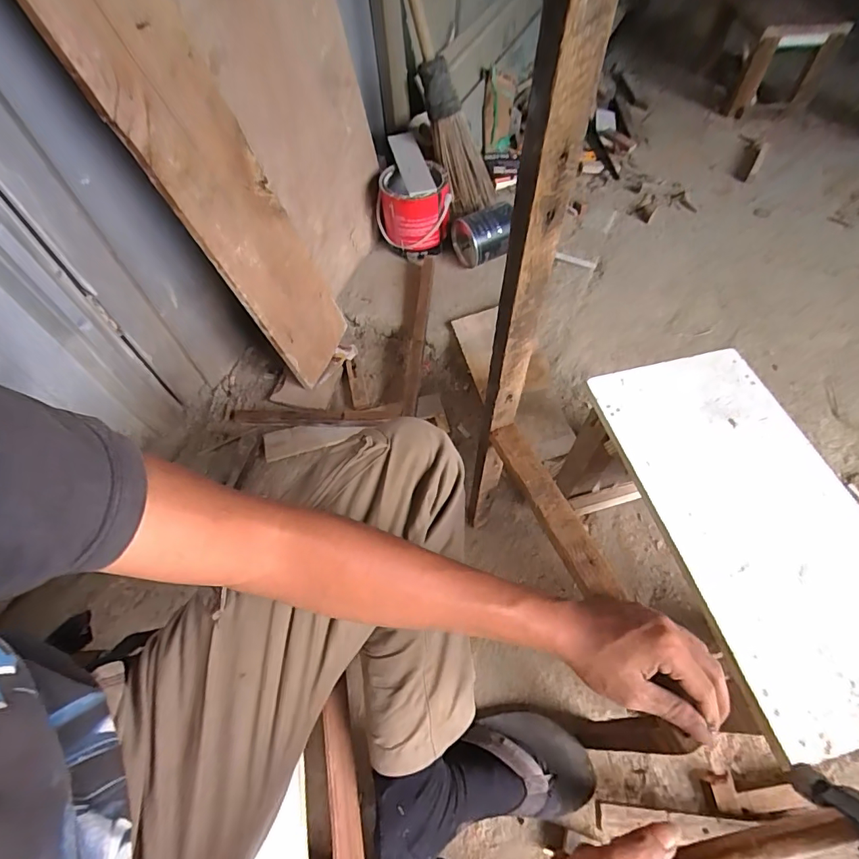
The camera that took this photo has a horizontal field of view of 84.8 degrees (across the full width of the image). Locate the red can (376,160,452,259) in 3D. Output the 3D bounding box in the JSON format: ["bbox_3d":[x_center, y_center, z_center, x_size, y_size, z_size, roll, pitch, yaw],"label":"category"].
[{"bbox_3d":[-0.036,-0.500,1.095,0.168,0.153,0.143,-5,58,1],"label":"red can"}]

